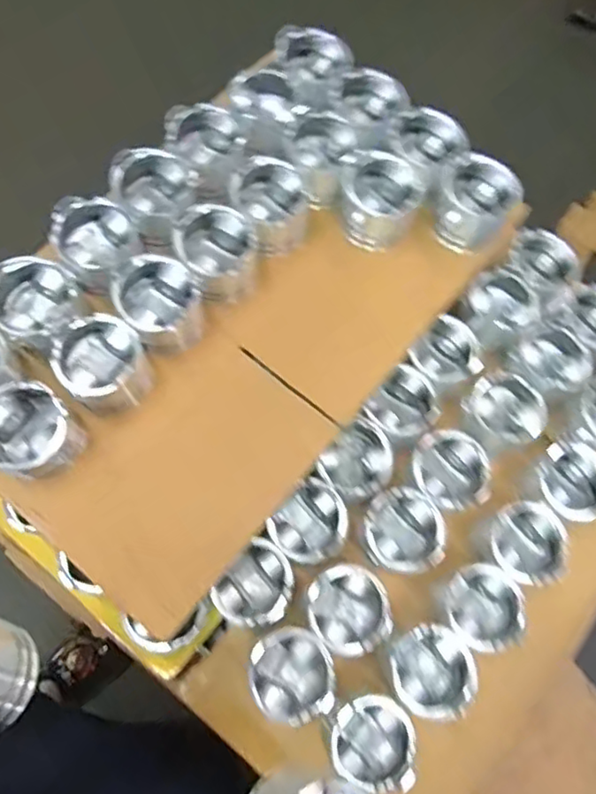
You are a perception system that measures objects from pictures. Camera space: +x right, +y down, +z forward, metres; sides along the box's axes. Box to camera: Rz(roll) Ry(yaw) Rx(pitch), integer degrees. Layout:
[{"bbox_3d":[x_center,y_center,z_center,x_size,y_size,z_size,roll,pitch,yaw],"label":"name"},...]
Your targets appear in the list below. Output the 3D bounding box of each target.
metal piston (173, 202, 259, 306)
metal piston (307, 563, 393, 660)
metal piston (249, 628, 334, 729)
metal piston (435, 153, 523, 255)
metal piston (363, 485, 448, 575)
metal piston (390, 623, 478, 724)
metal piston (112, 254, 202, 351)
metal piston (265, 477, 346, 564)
[{"bbox_3d":[-0.095,-0.169,0.739,0.090,0.076,0.091,1,74,-2],"label":"metal piston"},{"bbox_3d":[0.055,0.244,0.709,0.086,0.086,0.093,1,72,-5],"label":"metal piston"},{"bbox_3d":[-0.007,0.309,0.688,0.086,0.073,0.094,1,72,-5],"label":"metal piston"},{"bbox_3d":[0.226,-0.247,0.791,0.096,0.092,0.092,1,72,-5],"label":"metal piston"},{"bbox_3d":[0.124,0.162,0.749,0.087,0.079,0.095,1,72,-5],"label":"metal piston"},{"bbox_3d":[0.149,0.311,0.705,0.088,0.072,0.093,1,72,-5],"label":"metal piston"},{"bbox_3d":[-0.158,-0.106,0.716,0.088,0.085,0.092,1,72,-5],"label":"metal piston"},{"bbox_3d":[0.014,0.156,0.742,0.091,0.062,0.081,-42,80,-16],"label":"metal piston"}]

